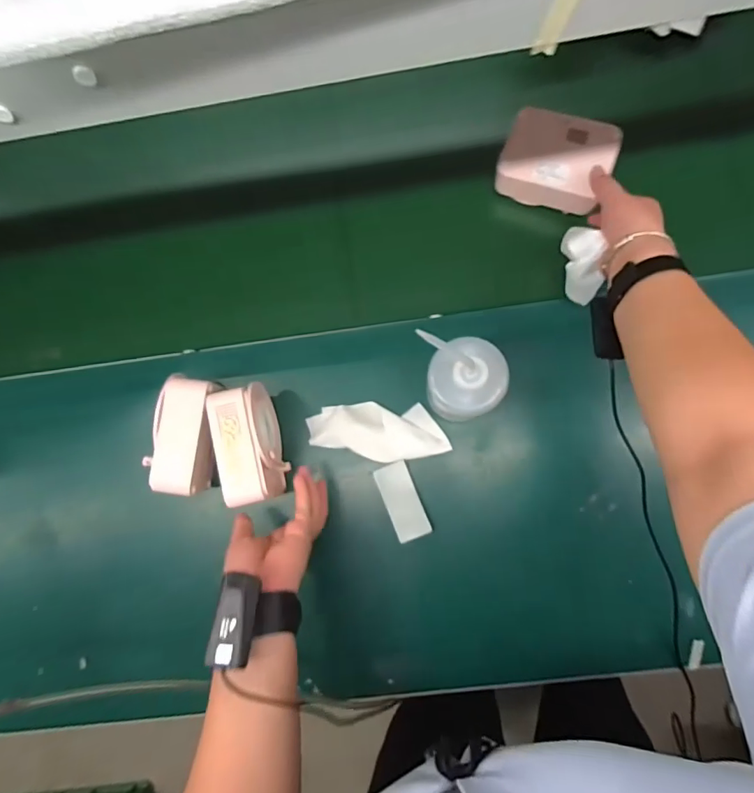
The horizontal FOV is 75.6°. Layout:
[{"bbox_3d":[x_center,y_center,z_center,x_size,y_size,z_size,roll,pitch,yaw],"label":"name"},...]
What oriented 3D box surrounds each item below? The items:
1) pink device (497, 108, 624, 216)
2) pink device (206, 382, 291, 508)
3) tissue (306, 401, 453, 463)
[{"bbox_3d":[0.220,-0.290,0.601,0.127,0.050,0.095,18,87,8],"label":"pink device"},{"bbox_3d":[-0.146,0.056,0.558,0.051,0.086,0.125,-14,84,5],"label":"pink device"},{"bbox_3d":[0.001,0.044,0.601,0.168,0.015,0.068,1,85,6],"label":"tissue"}]

